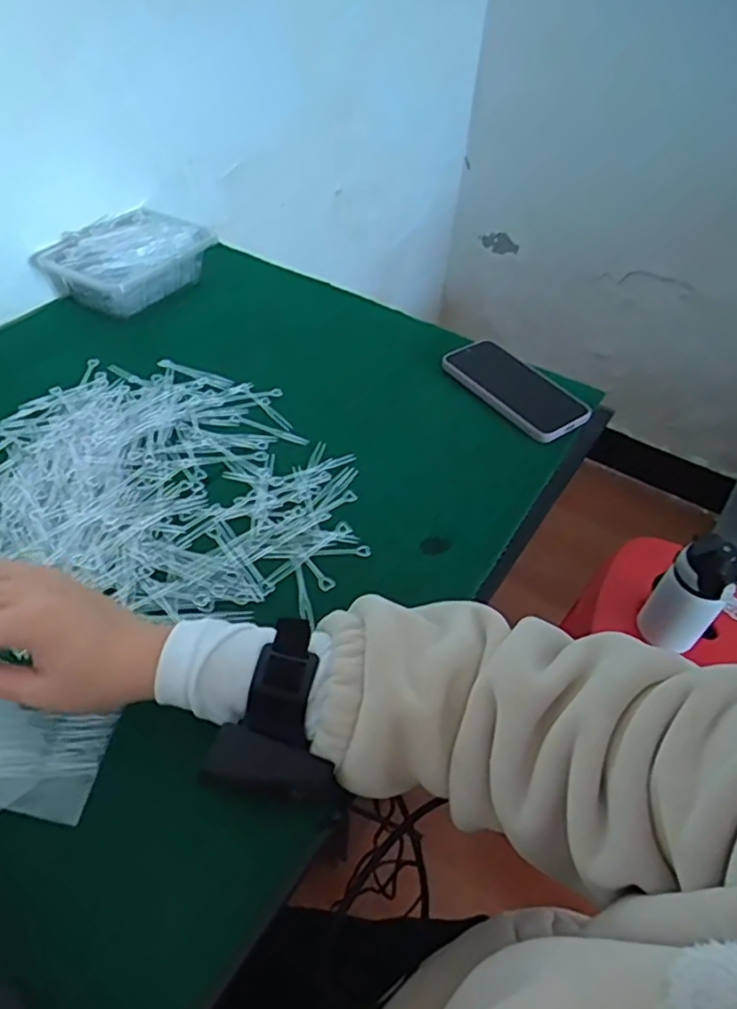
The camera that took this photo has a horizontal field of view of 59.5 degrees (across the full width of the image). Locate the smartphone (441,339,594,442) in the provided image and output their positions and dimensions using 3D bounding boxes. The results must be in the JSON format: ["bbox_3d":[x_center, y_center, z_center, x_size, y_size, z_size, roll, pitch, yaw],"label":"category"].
[{"bbox_3d":[0.156,-0.126,0.681,0.073,0.015,0.158,-29,57,-23],"label":"smartphone"}]

